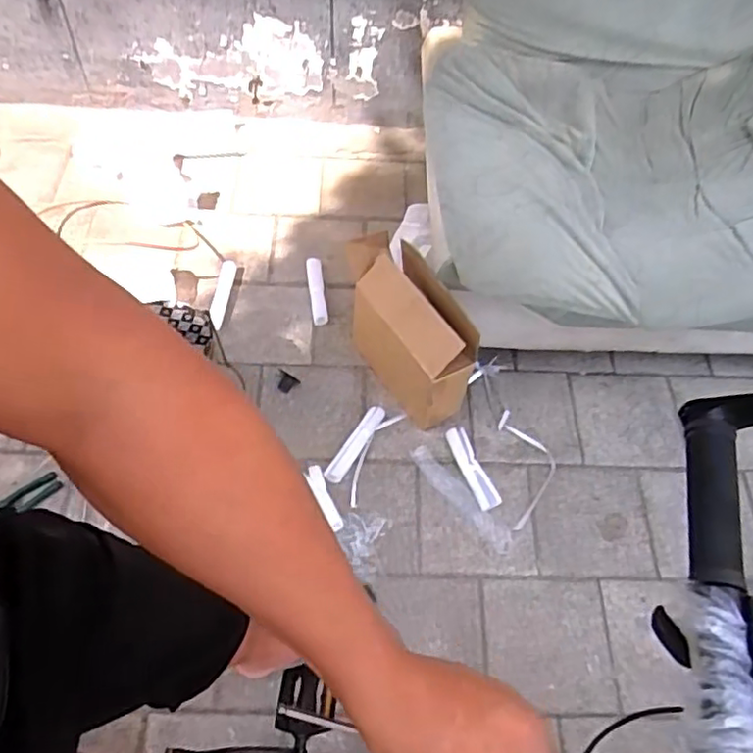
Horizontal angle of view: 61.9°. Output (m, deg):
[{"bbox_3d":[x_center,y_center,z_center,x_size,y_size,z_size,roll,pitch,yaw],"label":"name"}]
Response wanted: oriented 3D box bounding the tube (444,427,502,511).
[{"bbox_3d":[0.214,0.202,1.403,0.052,0.024,0.197,-19,61,-14],"label":"tube"}]

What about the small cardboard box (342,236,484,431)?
[{"bbox_3d":[0.074,-0.099,1.412,0.140,0.287,0.379,-33,65,-21],"label":"small cardboard box"}]

